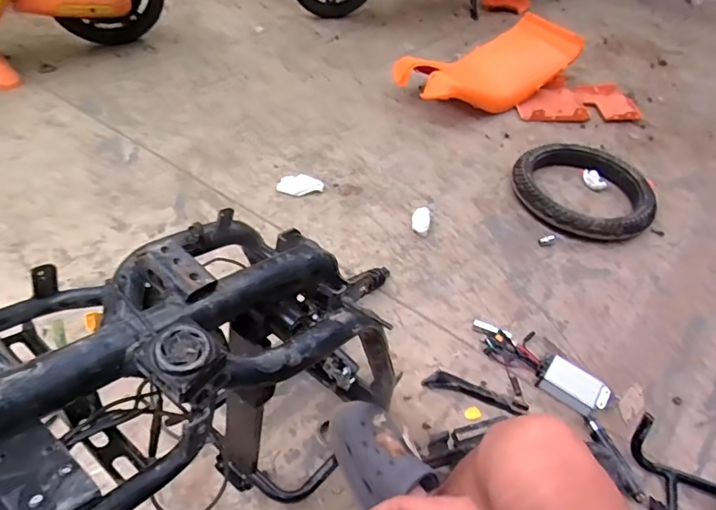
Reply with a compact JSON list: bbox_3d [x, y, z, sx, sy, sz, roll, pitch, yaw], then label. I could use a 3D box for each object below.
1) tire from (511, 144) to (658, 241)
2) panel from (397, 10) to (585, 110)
[{"bbox_3d":[0.611,-0.179,1.348,0.359,0.070,0.344,3,48,-4],"label":"tire"},{"bbox_3d":[0.443,-0.630,1.653,0.657,0.190,0.226,-22,54,-24],"label":"panel"}]

